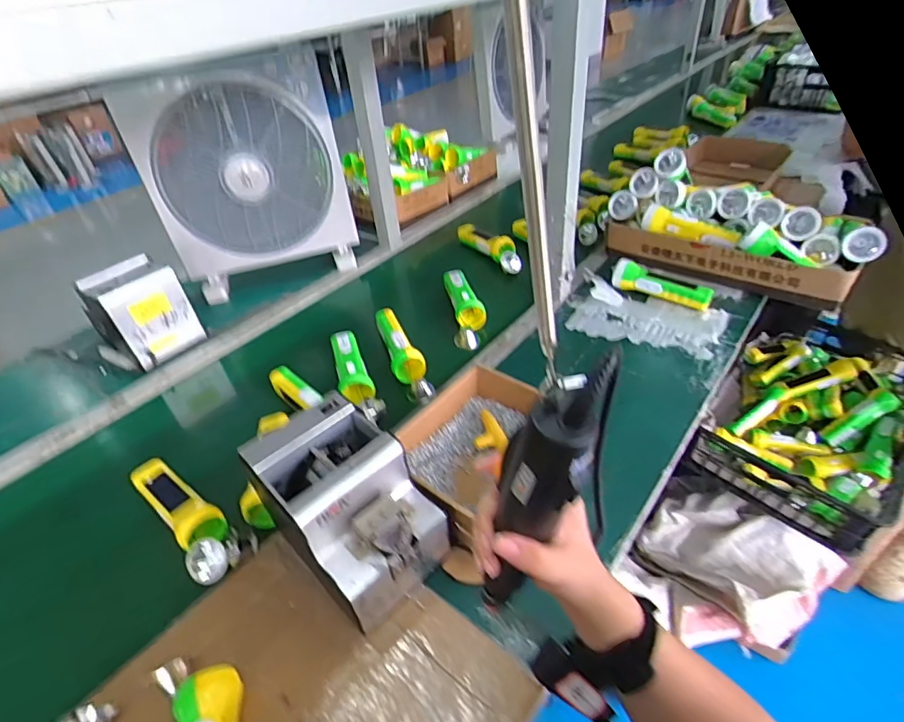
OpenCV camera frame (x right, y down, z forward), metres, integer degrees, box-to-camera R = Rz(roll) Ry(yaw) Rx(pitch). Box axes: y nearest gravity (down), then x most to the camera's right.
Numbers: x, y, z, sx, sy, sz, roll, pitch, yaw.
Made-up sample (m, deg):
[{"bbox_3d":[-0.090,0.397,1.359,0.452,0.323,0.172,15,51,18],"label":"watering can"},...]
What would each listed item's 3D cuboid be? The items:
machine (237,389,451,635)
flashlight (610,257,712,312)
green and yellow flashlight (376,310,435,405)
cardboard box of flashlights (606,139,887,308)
[{"bbox_3d":[-0.110,0.156,0.522,0.130,0.143,0.174,-36,48,-30],"label":"machine"},{"bbox_3d":[0.380,-0.139,0.885,0.175,0.052,0.046,18,46,26],"label":"flashlight"},{"bbox_3d":[-0.084,-0.021,0.825,0.054,0.053,0.223,-15,41,-10],"label":"green and yellow flashlight"},{"bbox_3d":[0.534,-0.278,0.908,0.426,0.213,0.239,28,51,34],"label":"cardboard box of flashlights"}]

